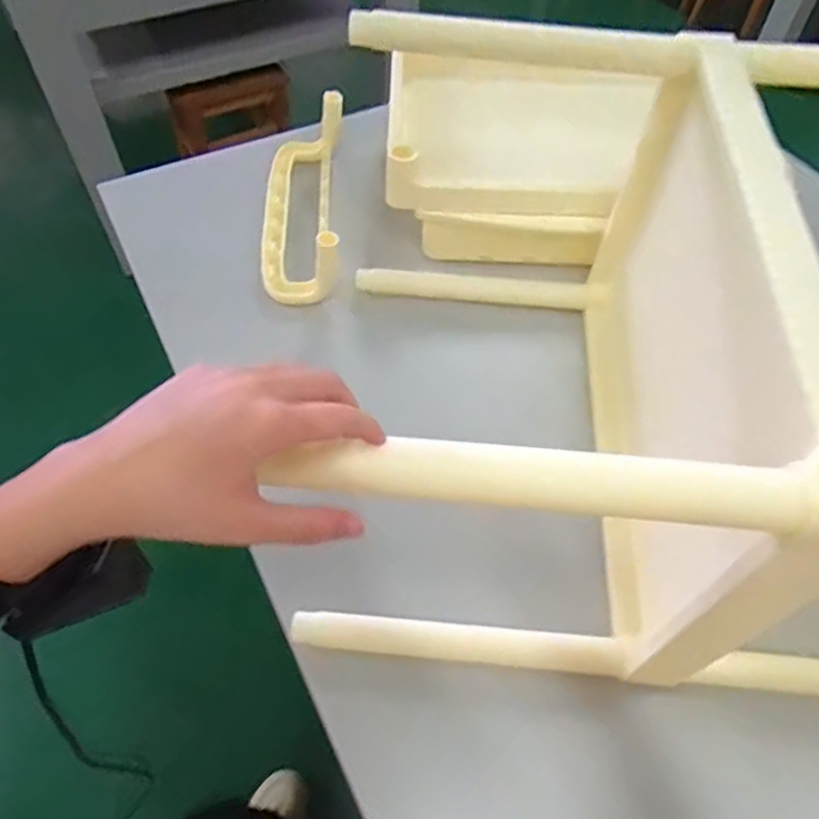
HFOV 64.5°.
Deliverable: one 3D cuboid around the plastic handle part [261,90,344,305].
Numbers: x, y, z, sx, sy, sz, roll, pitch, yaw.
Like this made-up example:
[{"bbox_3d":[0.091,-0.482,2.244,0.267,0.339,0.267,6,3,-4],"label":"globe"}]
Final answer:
[{"bbox_3d":[-0.148,-0.295,0.880,0.110,0.096,0.324,-1,54,-3],"label":"plastic handle part"}]

